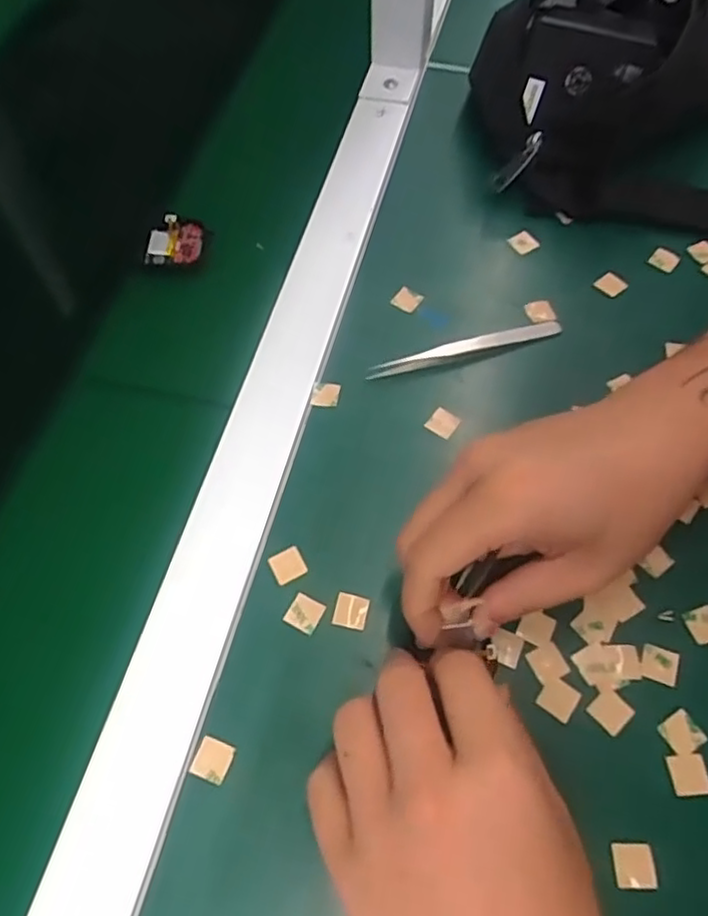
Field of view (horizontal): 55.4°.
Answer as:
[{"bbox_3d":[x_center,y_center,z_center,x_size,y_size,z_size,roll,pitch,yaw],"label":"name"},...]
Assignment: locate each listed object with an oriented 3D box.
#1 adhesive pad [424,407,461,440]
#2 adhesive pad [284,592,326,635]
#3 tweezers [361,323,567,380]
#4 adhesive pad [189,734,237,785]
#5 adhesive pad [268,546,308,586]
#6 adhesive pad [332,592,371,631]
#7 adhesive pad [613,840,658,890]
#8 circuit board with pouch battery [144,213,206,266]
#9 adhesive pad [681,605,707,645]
[{"bbox_3d":[0.049,-0.019,0.371,0.015,0.005,0.014,30,65,17],"label":"adhesive pad"},{"bbox_3d":[-0.023,0.073,0.318,0.015,0.004,0.015,23,63,14],"label":"adhesive pad"},{"bbox_3d":[0.066,-0.063,0.390,0.117,0.011,0.011,-17,61,-8],"label":"tweezers"},{"bbox_3d":[-0.060,0.129,0.288,0.016,0.004,0.016,16,61,10],"label":"adhesive pad"},{"bbox_3d":[-0.032,0.052,0.329,0.015,0.004,0.016,-24,62,-12],"label":"adhesive pad"},{"bbox_3d":[-0.001,0.073,0.320,0.016,0.004,0.016,12,61,8],"label":"adhesive pad"},{"bbox_3d":[0.113,0.163,0.270,0.016,0.004,0.016,1,60,2],"label":"adhesive pad"},{"bbox_3d":[-0.115,-0.139,0.434,0.036,0.013,0.034,5,60,4],"label":"circuit board with pouch battery"},{"bbox_3d":[0.165,0.078,0.318,0.016,0.004,0.015,-19,64,0],"label":"adhesive pad"}]

